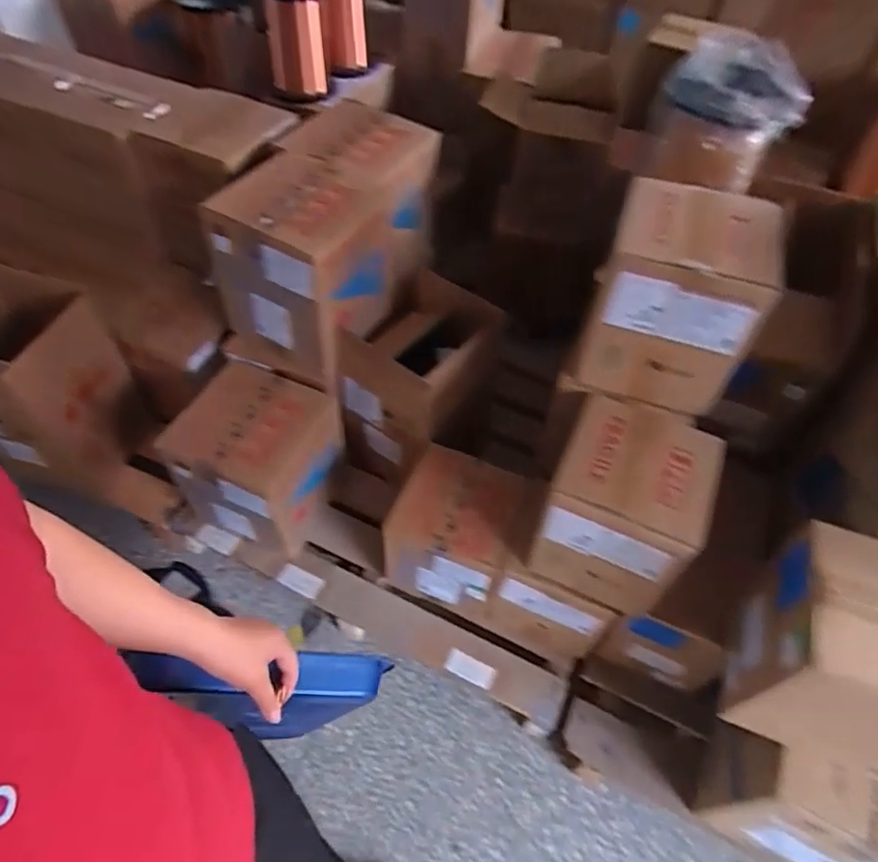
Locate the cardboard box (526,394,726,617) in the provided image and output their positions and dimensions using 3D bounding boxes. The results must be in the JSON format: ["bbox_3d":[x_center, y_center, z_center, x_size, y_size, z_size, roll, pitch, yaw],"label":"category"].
[{"bbox_3d":[0.280,0.118,0.924,0.205,0.243,0.212,22,58,13],"label":"cardboard box"}]

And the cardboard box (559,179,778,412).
[{"bbox_3d":[0.339,-0.194,0.886,0.201,0.247,0.218,14,57,8],"label":"cardboard box"}]

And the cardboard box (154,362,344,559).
[{"bbox_3d":[-0.359,0.078,1.199,0.276,0.321,0.270,19,57,11],"label":"cardboard box"}]

